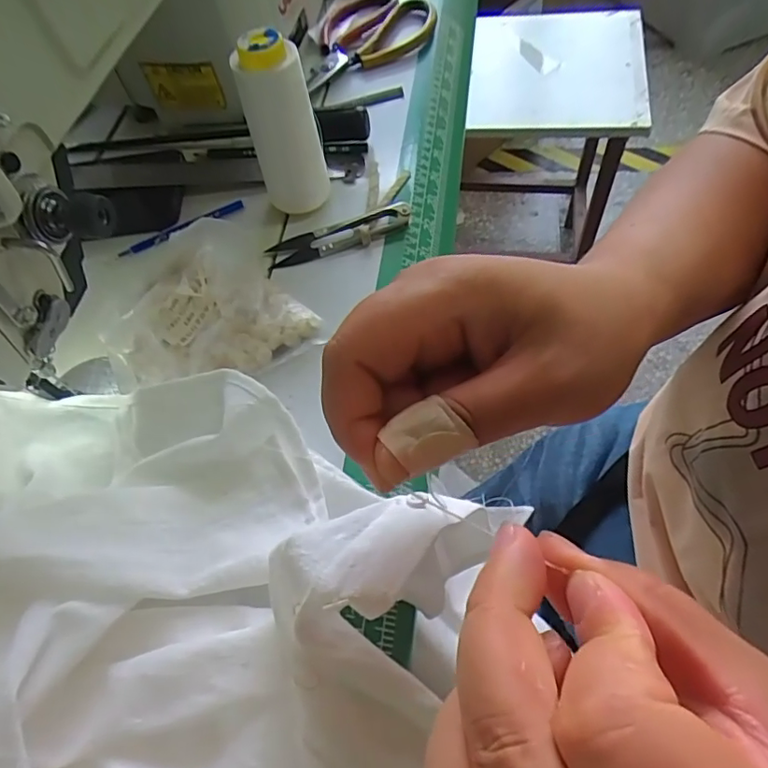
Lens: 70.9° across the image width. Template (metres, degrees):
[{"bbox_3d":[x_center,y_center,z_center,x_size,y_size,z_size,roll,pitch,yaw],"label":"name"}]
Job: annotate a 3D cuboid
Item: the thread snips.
[{"bbox_3d":[-0.030,-0.103,0.373,0.099,0.008,0.024,-22,76,-1],"label":"thread snips"}]

